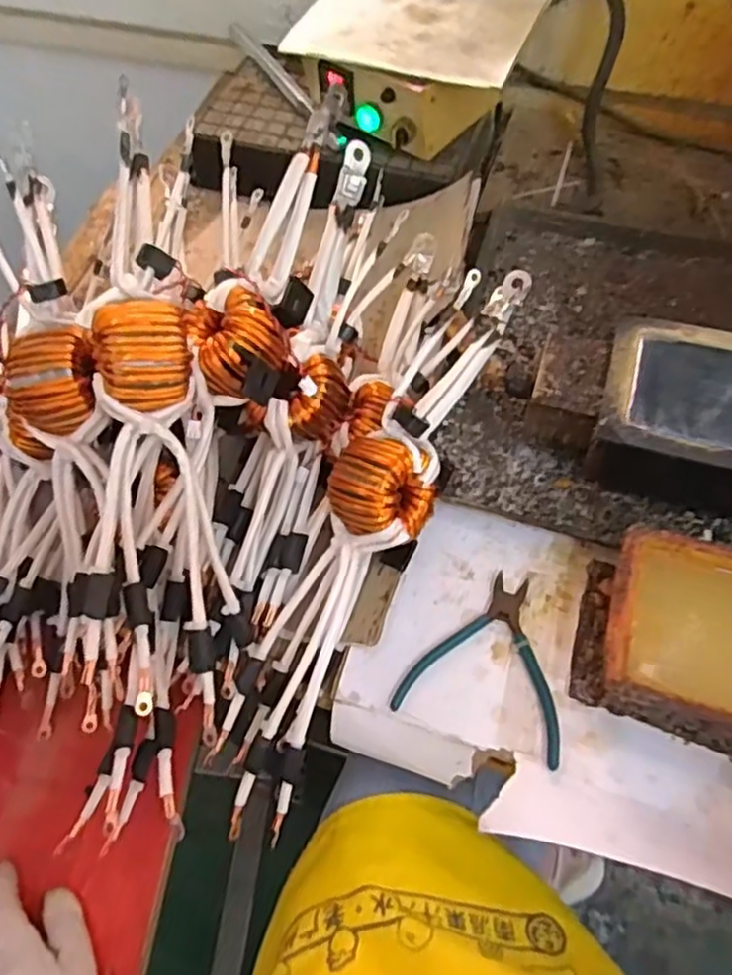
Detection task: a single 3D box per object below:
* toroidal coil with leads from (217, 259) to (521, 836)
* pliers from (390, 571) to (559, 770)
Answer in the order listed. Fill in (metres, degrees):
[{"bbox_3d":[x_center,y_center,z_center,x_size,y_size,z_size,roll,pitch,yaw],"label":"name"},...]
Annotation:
[{"bbox_3d":[0.004,0.032,0.552,0.072,0.087,0.480,25,85,17],"label":"toroidal coil with leads"},{"bbox_3d":[0.101,0.130,0.546,0.124,0.009,0.133,16,62,13],"label":"pliers"}]

